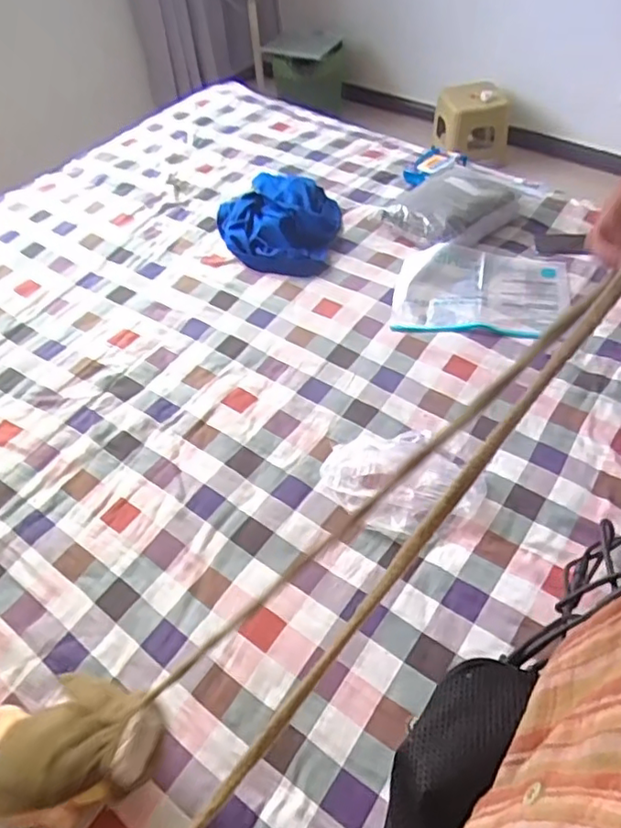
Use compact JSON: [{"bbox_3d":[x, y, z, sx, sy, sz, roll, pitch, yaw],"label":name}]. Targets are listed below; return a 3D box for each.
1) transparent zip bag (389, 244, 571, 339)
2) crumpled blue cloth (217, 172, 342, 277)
[{"bbox_3d":[0.353,-0.259,1.265,0.346,0.032,0.258,5,56,8],"label":"transparent zip bag"},{"bbox_3d":[-0.078,-0.453,1.403,0.276,0.062,0.305,11,57,12],"label":"crumpled blue cloth"}]

